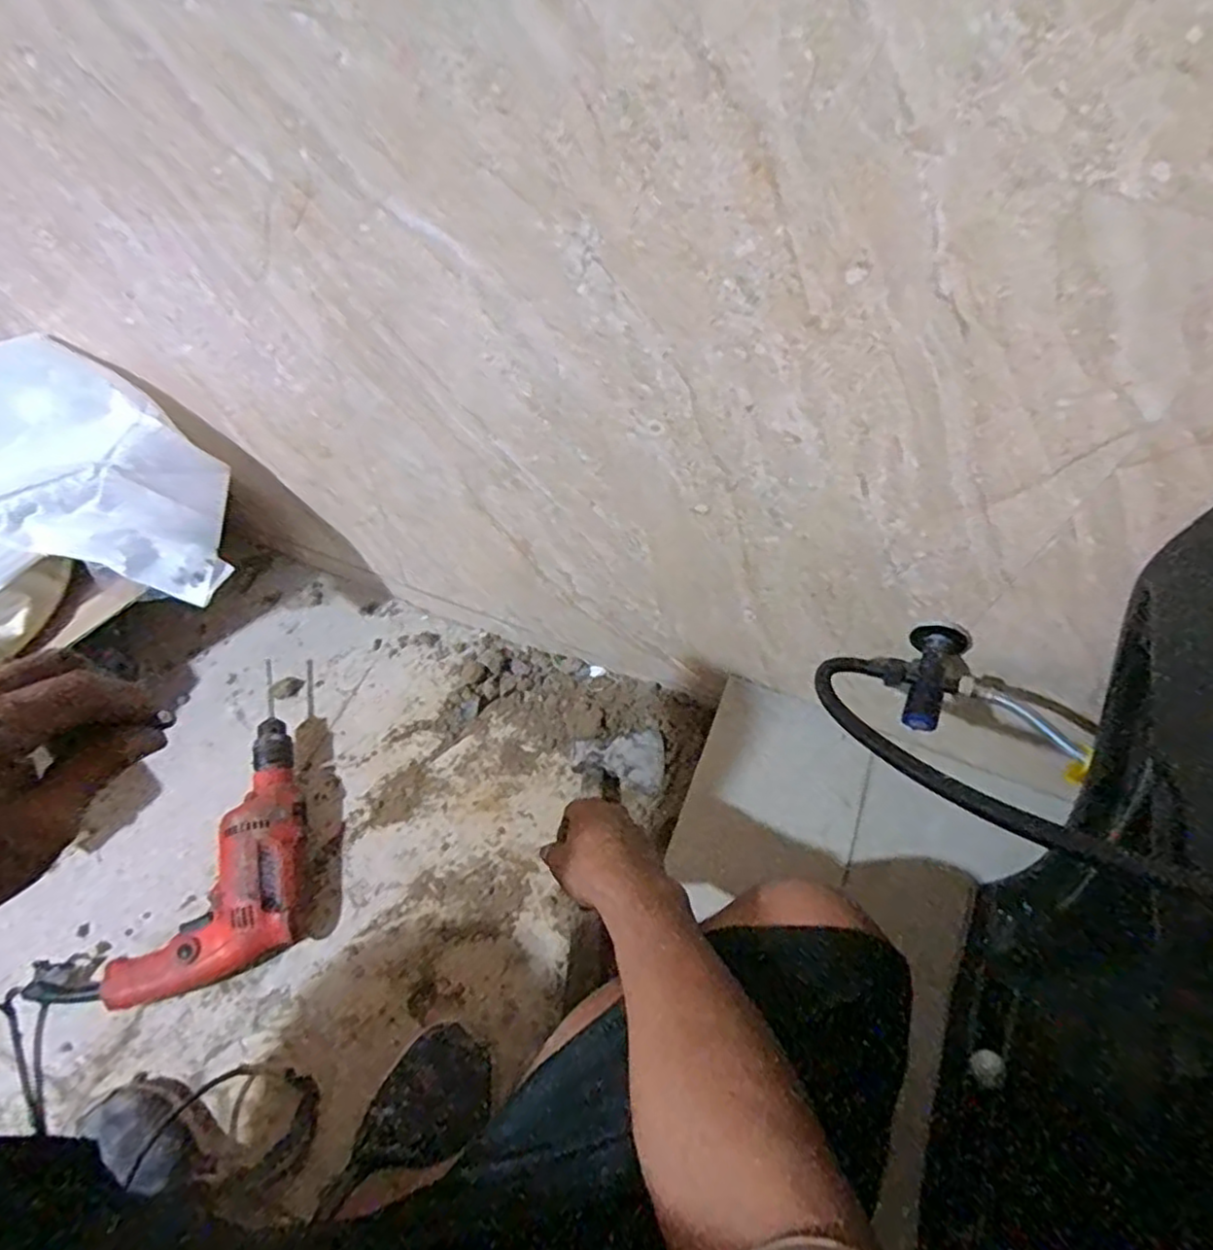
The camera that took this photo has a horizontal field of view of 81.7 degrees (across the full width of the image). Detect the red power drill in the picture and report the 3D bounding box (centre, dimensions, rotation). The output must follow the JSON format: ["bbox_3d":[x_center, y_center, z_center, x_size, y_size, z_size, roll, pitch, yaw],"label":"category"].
[{"bbox_3d":[-0.401,0.246,0.739,0.198,0.067,0.373,27,60,13],"label":"red power drill"}]

